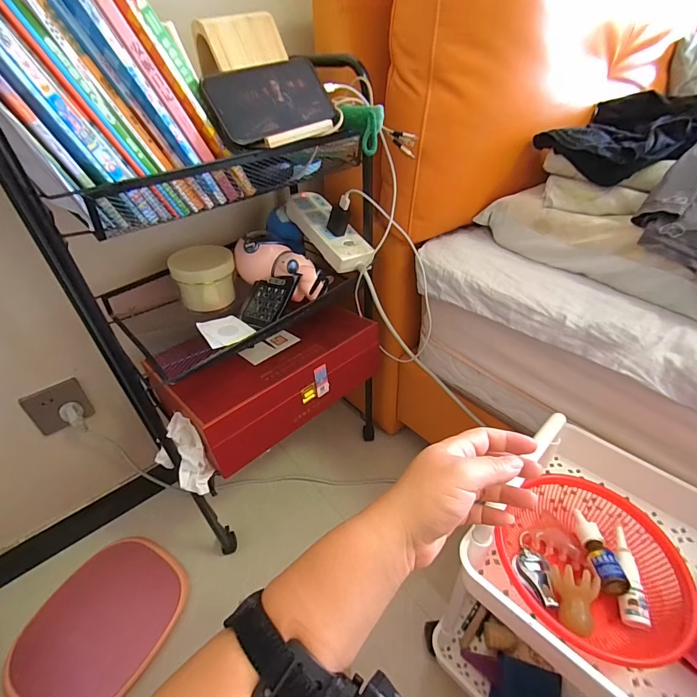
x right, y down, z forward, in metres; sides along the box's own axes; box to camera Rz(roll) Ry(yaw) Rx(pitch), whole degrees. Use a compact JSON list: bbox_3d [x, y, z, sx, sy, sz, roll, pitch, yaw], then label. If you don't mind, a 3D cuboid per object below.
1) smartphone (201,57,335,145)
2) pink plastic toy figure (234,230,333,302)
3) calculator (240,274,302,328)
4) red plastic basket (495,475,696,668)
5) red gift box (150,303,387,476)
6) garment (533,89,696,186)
[{"bbox_3d":[-0.085,-0.284,0.431,0.150,0.087,0.012,-37,8,-30],"label":"smartphone"},{"bbox_3d":[-0.107,-0.136,0.637,0.169,0.073,0.103,27,45,9],"label":"pink plastic toy figure"},{"bbox_3d":[-0.128,-0.078,0.605,0.077,0.015,0.097,19,76,28],"label":"calculator"},{"bbox_3d":[0.254,0.221,0.413,0.170,0.061,0.198,14,42,19],"label":"red plastic basket"},{"bbox_3d":[-0.108,0.050,0.651,0.348,0.122,0.127,-33,48,-32],"label":"red gift box"},{"bbox_3d":[0.398,-0.310,0.551,0.184,0.073,0.221,30,49,34],"label":"garment"}]

